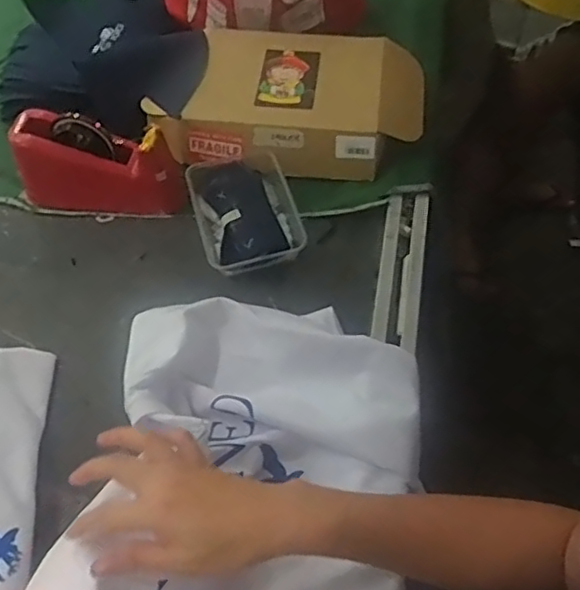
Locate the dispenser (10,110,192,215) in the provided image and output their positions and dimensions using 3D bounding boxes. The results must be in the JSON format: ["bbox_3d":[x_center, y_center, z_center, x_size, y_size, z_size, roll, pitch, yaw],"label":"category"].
[{"bbox_3d":[-0.239,-0.160,0.789,0.217,0.108,0.068,6,56,4],"label":"dispenser"}]

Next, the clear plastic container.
[{"bbox_3d":[-0.057,-0.109,0.790,0.122,0.035,0.181,-14,57,-9],"label":"clear plastic container"}]

